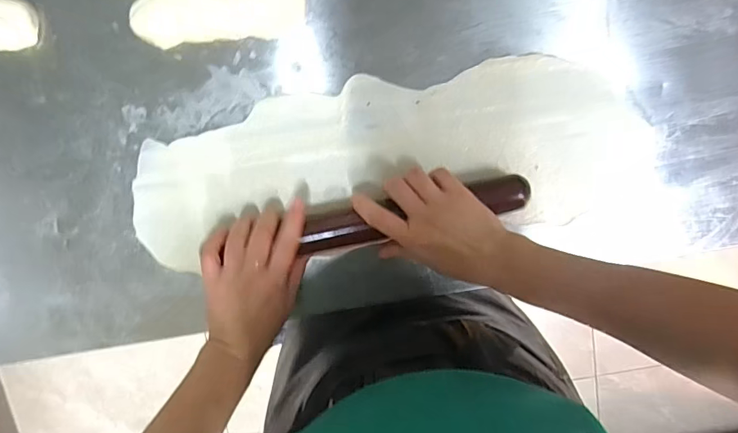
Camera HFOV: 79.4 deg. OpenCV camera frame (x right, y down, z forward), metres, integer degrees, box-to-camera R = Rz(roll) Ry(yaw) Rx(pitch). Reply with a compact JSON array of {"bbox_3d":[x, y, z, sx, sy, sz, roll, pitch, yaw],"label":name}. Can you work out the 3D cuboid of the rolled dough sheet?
[{"bbox_3d":[0.032,-0.056,0.458,0.532,0.013,0.174,-5,99,-2],"label":"rolled dough sheet"}]

